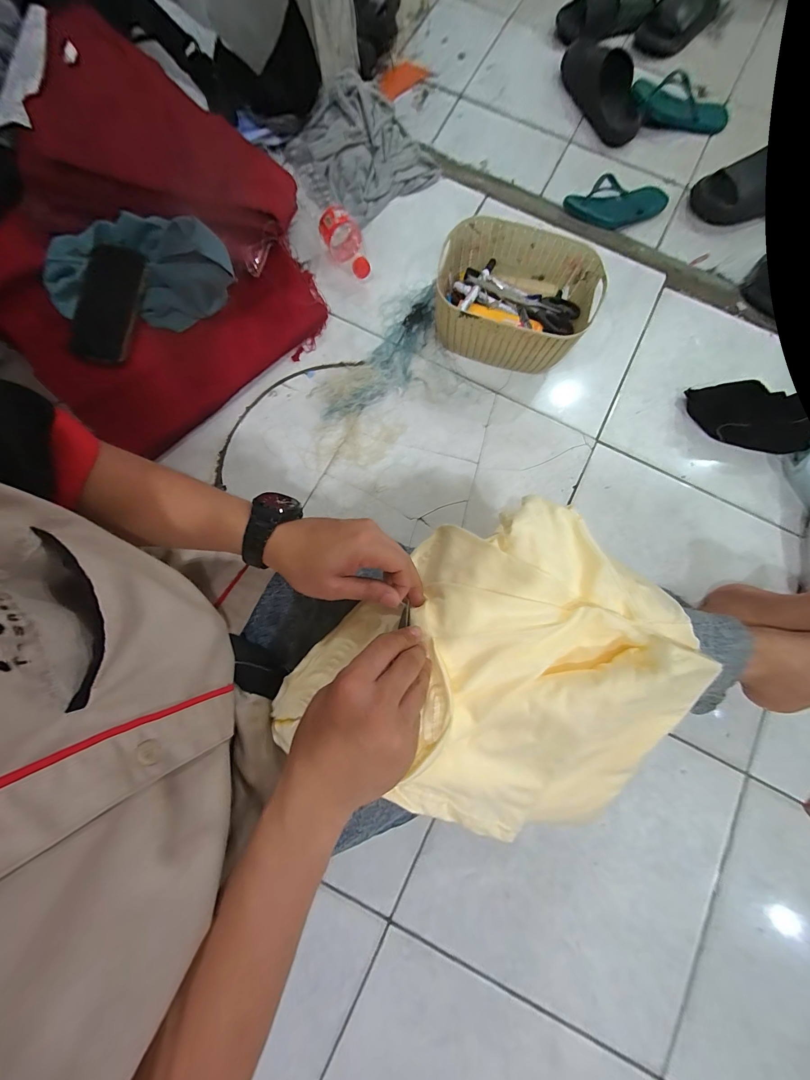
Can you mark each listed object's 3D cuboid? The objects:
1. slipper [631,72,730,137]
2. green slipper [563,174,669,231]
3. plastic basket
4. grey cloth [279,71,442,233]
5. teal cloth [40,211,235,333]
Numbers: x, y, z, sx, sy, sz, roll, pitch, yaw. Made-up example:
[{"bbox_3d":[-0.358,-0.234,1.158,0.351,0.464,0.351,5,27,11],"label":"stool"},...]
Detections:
[{"bbox_3d":[0.646,-1.016,0.802,0.257,0.062,0.083,3,81,0],"label":"slipper"},{"bbox_3d":[0.467,-0.736,0.748,0.238,0.059,0.078,-19,81,-4],"label":"green slipper"},{"bbox_3d":[0.181,-0.402,0.591,0.252,0.111,0.201,10,79,0],"label":"plastic basket"},{"bbox_3d":[-0.093,-0.763,0.673,0.265,0.074,0.229,-38,82,-8],"label":"grey cloth"},{"bbox_3d":[-0.370,-0.390,0.482,0.285,0.098,0.118,5,81,0],"label":"teal cloth"}]

